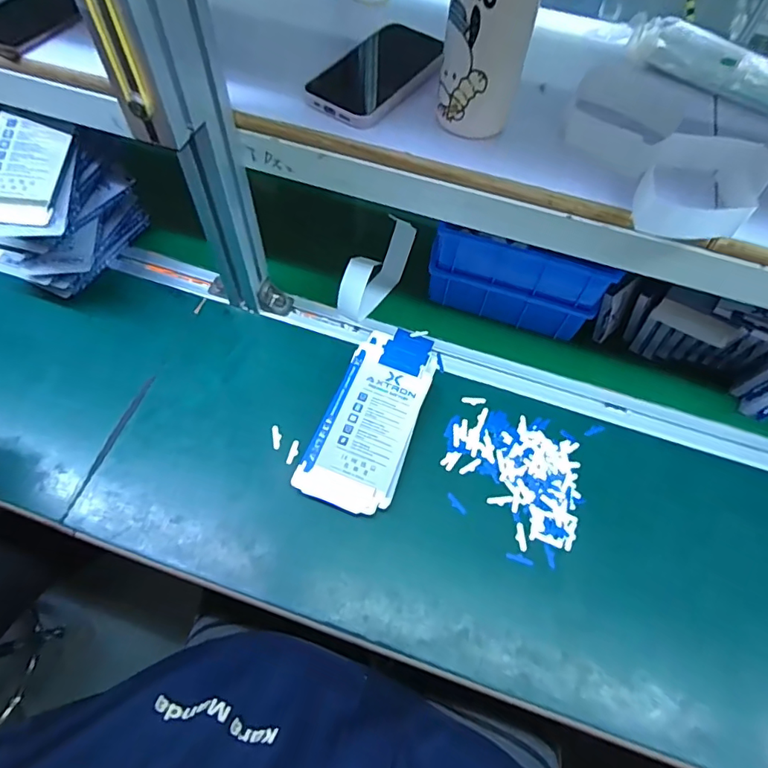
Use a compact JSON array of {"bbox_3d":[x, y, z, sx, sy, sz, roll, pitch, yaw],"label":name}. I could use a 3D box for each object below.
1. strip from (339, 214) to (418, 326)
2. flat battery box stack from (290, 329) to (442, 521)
[{"bbox_3d":[-0.014,-0.137,0.618,0.045,0.070,0.125,35,65,15],"label":"strip"},{"bbox_3d":[-0.010,0.029,0.546,0.094,0.024,0.220,19,61,7],"label":"flat battery box stack"}]

